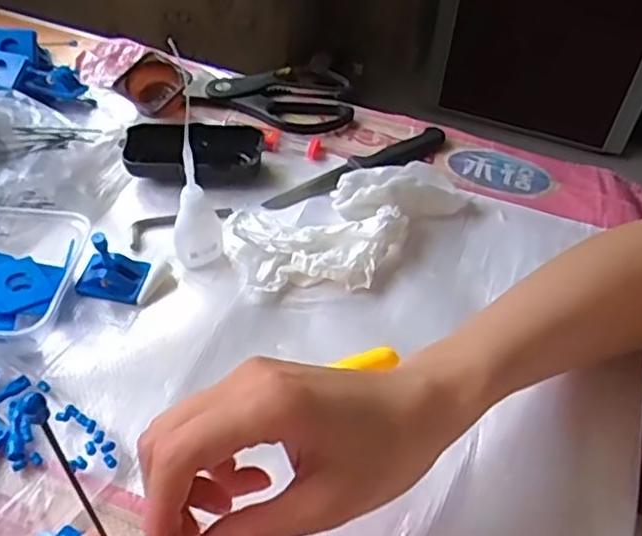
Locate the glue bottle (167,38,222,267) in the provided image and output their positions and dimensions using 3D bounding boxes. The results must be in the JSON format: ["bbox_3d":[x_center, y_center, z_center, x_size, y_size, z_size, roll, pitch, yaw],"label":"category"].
[{"bbox_3d":[-0.082,-0.058,0.430,0.031,0.142,0.024,-6,49,-11],"label":"glue bottle"}]

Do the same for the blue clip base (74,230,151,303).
[{"bbox_3d":[-0.142,-0.005,0.451,0.044,0.045,0.029,9,48,3],"label":"blue clip base"}]

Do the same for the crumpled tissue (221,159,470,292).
[{"bbox_3d":[0.027,-0.030,0.491,0.181,0.035,0.083,-14,51,-17],"label":"crumpled tissue"}]

